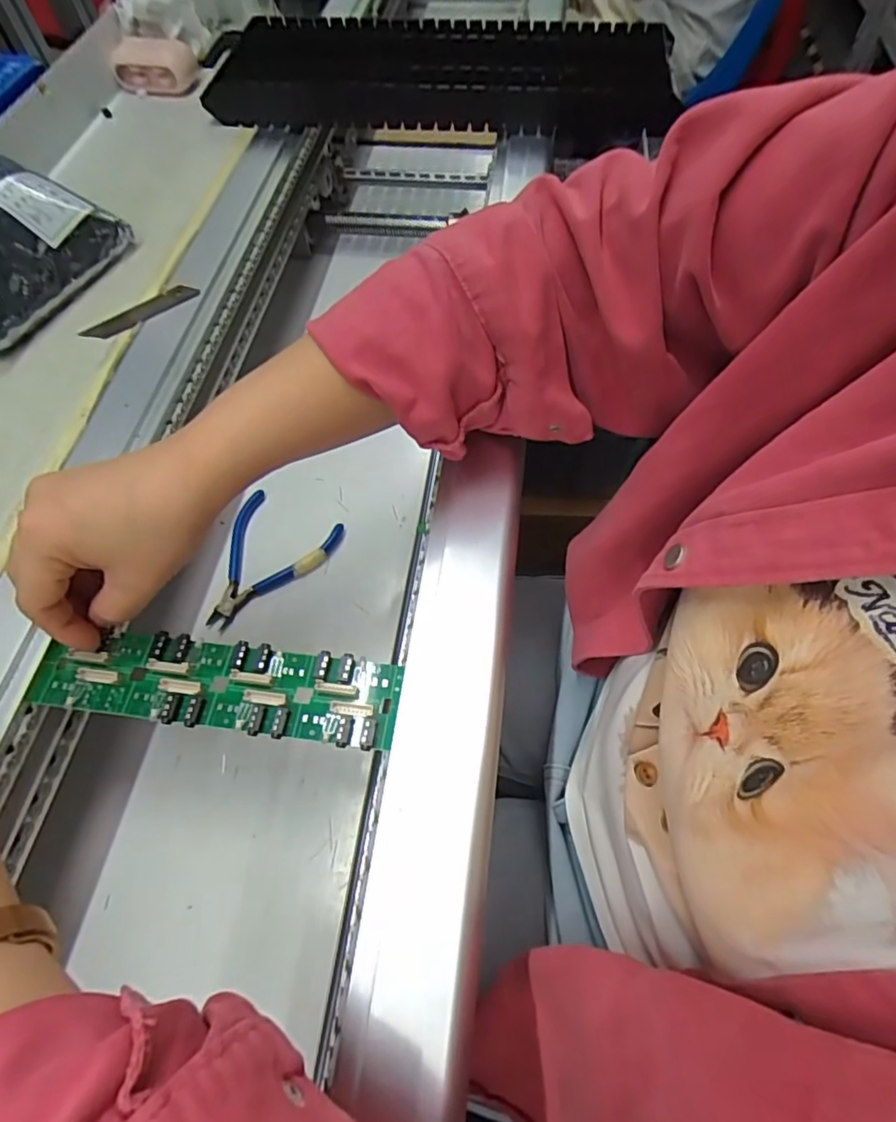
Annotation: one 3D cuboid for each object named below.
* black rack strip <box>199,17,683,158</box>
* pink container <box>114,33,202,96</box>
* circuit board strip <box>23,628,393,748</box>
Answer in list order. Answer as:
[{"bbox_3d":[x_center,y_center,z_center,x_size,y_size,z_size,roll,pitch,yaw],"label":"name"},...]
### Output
[{"bbox_3d":[-0.013,-0.443,0.522,0.407,0.048,0.159,-1,62,0],"label":"black rack strip"},{"bbox_3d":[-0.270,-0.459,0.527,0.074,0.034,0.039,9,62,4],"label":"pink container"},{"bbox_3d":[-0.115,0.061,0.281,0.179,0.007,0.044,4,62,4],"label":"circuit board strip"}]

